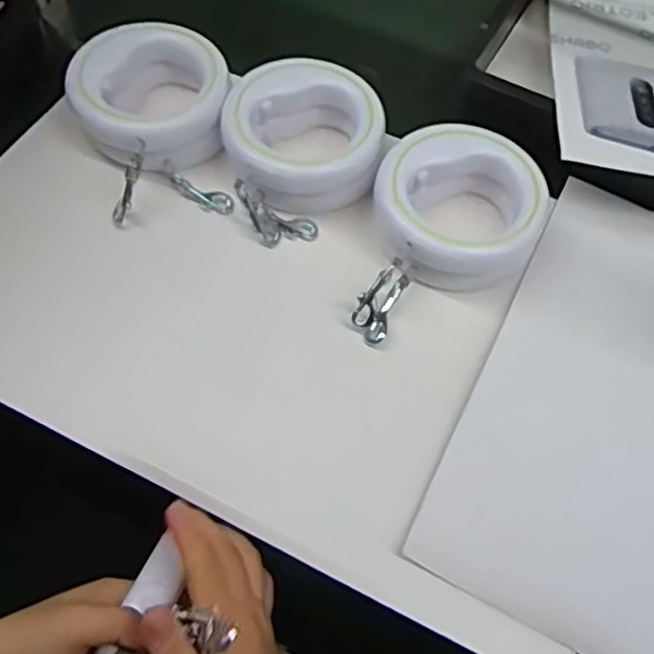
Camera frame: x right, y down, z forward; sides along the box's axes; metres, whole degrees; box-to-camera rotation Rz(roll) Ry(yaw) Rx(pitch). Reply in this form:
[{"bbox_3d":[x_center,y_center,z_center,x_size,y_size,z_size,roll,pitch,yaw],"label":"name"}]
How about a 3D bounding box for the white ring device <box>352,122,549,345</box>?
[{"bbox_3d":[0.084,-0.076,0.522,0.124,0.061,0.182,40,64,18],"label":"white ring device"}]

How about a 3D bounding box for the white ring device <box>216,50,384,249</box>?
[{"bbox_3d":[-0.019,-0.152,0.556,0.124,0.074,0.127,-11,60,-10],"label":"white ring device"}]

